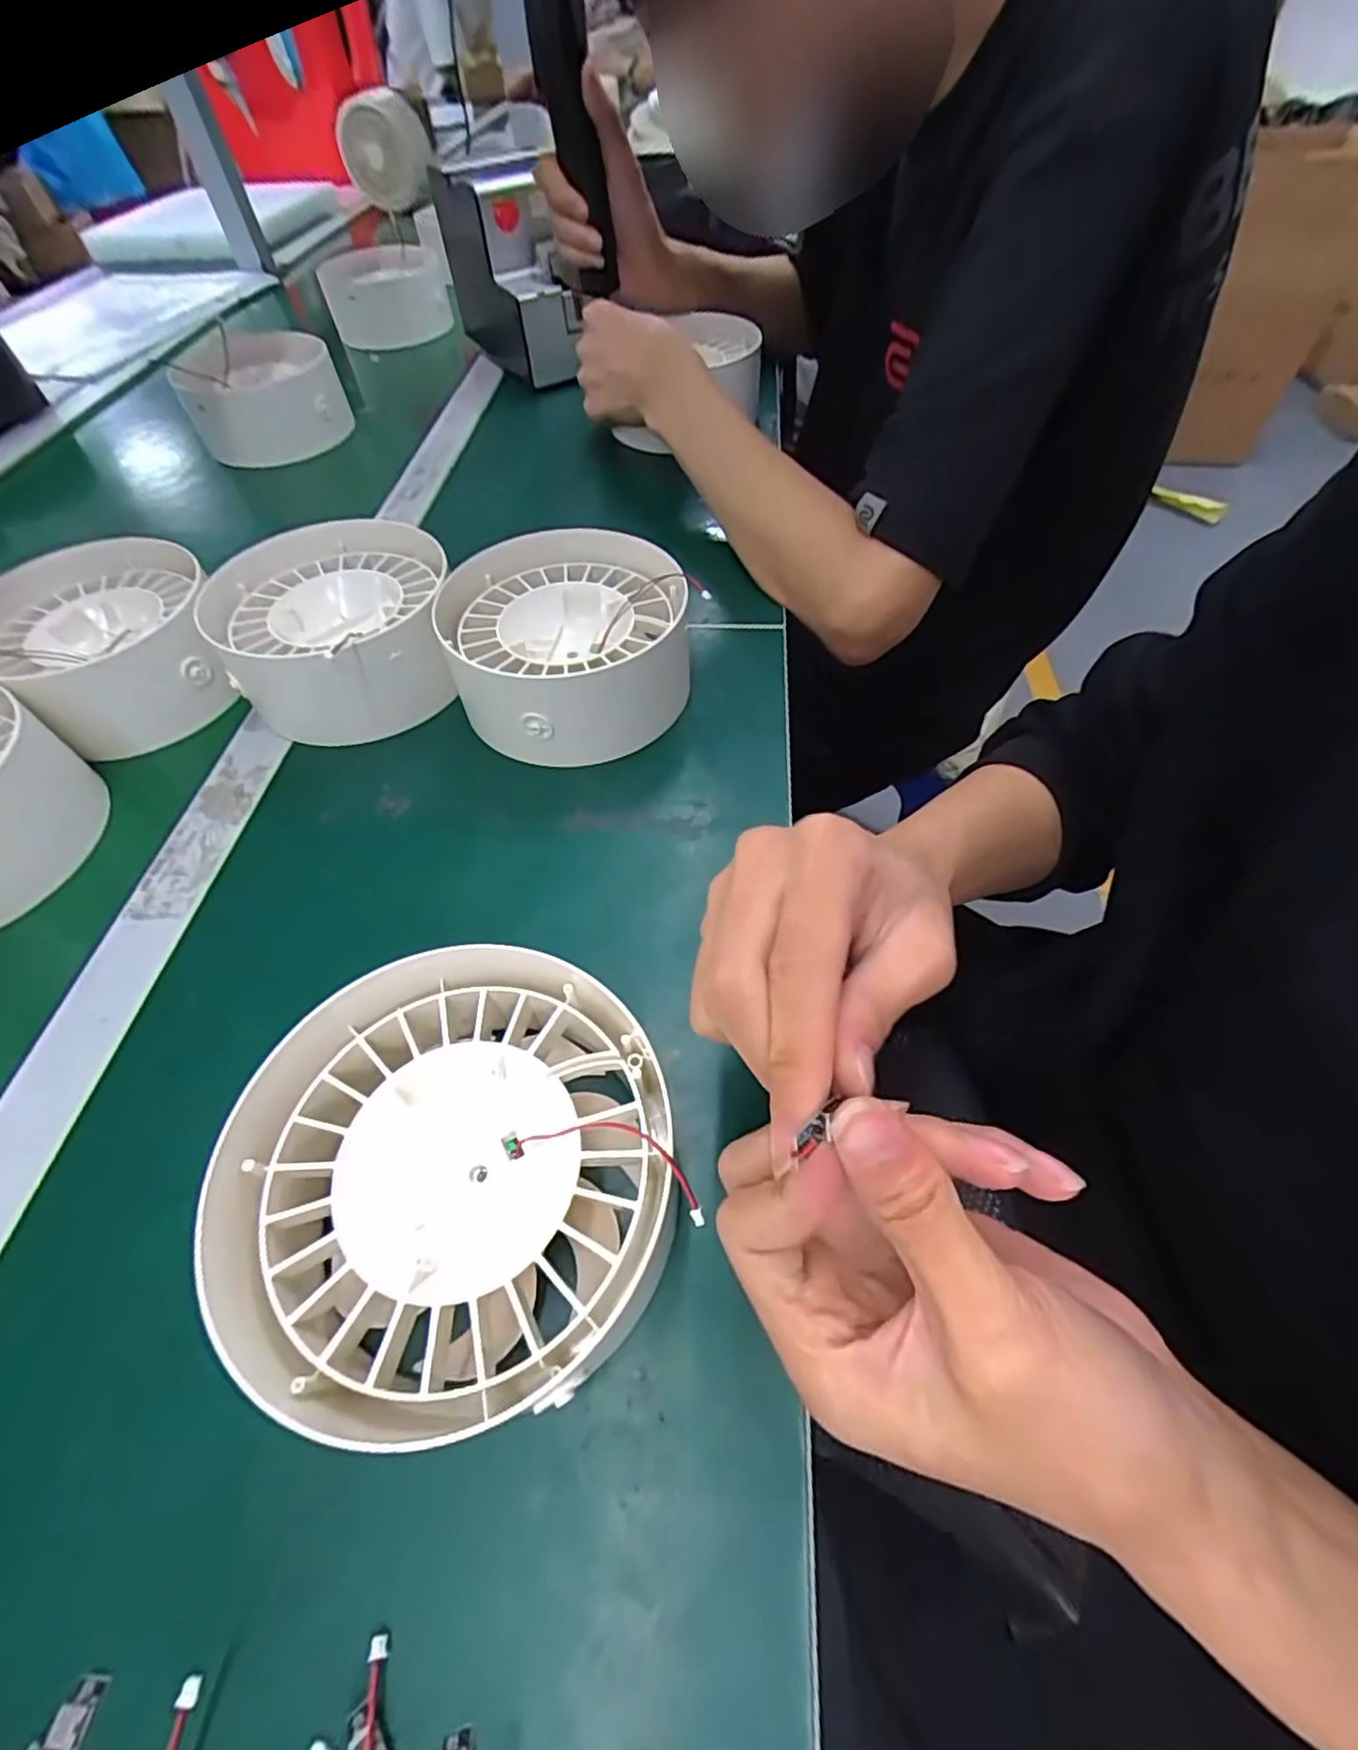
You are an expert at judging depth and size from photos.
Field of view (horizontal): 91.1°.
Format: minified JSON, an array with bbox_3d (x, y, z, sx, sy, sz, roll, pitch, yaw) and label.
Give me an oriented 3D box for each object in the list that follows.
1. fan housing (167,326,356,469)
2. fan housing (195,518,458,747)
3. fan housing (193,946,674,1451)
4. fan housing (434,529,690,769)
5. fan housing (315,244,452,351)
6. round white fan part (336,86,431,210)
[{"bbox_3d":[-0.398,-0.466,0.641,0.134,0.061,0.152,-22,57,-14],"label":"fan housing"},{"bbox_3d":[-0.207,-0.146,0.410,0.132,0.064,0.150,-8,54,-4],"label":"fan housing"},{"bbox_3d":[-0.076,0.105,0.232,0.145,0.060,0.140,-14,55,-8],"label":"fan housing"},{"bbox_3d":[-0.062,-0.132,0.395,0.141,0.063,0.146,-6,54,-2],"label":"fan housing"},{"bbox_3d":[-0.358,-0.713,0.819,0.136,0.077,0.128,-12,55,-7],"label":"fan housing"},{"bbox_3d":[-0.529,-1.312,1.203,0.156,0.137,0.182,-16,55,-10],"label":"round white fan part"}]

